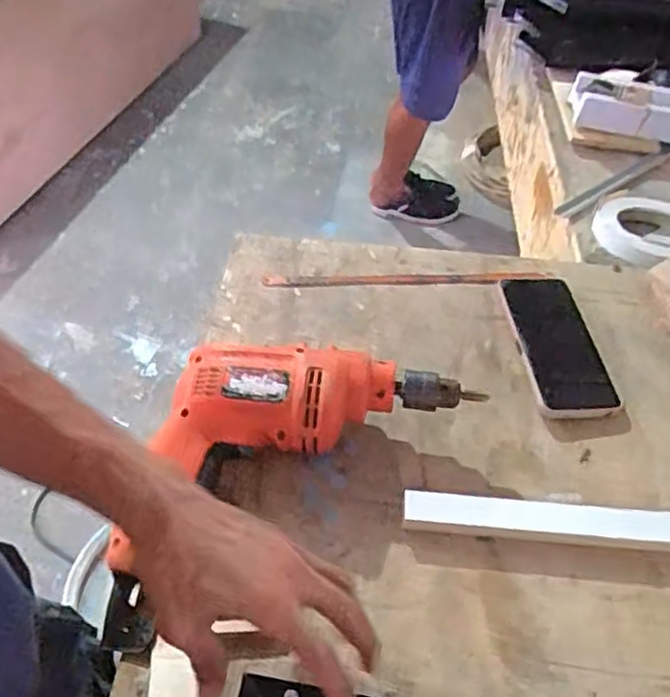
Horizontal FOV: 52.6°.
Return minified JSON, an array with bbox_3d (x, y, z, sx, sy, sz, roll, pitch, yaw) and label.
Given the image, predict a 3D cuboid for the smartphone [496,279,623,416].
[{"bbox_3d":[0.213,-0.006,0.655,0.071,0.011,0.166,-4,50,-5],"label":"smartphone"}]

